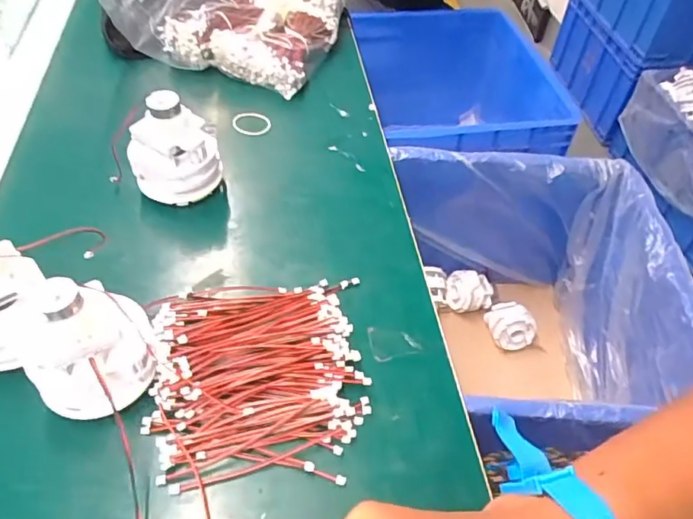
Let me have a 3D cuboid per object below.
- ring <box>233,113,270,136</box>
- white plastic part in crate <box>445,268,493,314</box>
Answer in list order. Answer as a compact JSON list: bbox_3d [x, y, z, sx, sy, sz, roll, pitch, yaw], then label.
[{"bbox_3d":[-0.094,-0.134,0.542,0.038,0.006,0.032,-4,58,-1],"label":"ring"},{"bbox_3d":[0.215,0.058,0.959,0.081,0.054,0.060,-2,49,-4],"label":"white plastic part in crate"}]

